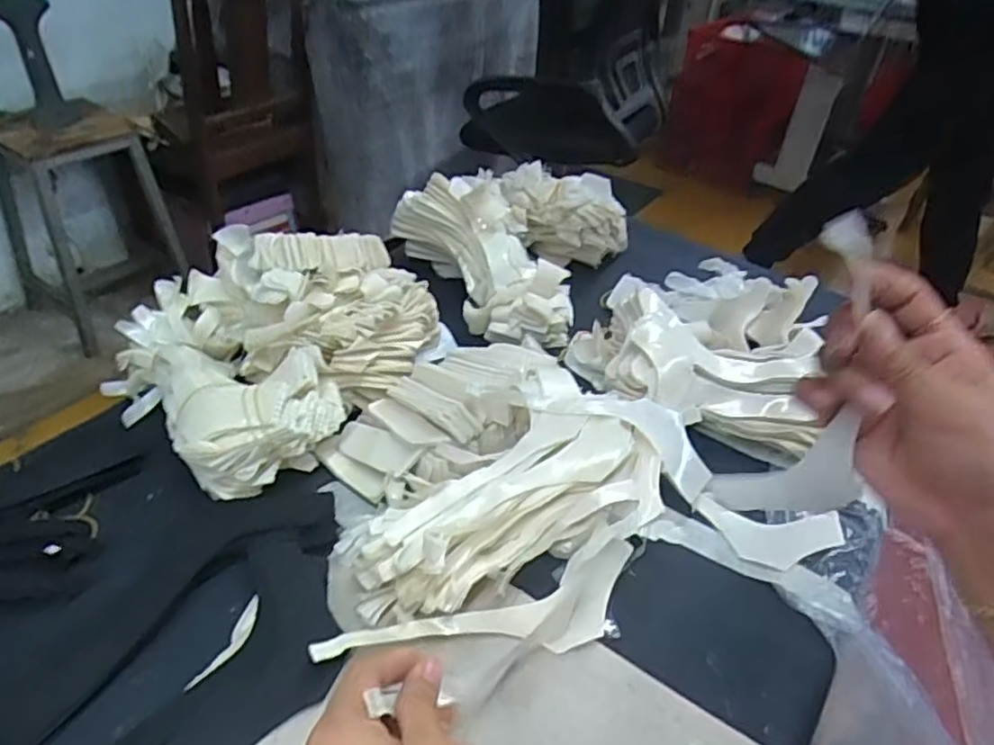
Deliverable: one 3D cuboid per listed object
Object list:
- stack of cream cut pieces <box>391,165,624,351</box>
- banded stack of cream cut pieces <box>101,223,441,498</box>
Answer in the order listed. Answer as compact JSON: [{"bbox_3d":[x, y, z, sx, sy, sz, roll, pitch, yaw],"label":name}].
[{"bbox_3d":[0.025,-0.131,0.656,0.200,0.083,0.220,35,48,31],"label":"stack of cream cut pieces"},{"bbox_3d":[-0.170,-0.036,0.512,0.201,0.102,0.231,24,43,21],"label":"banded stack of cream cut pieces"}]

